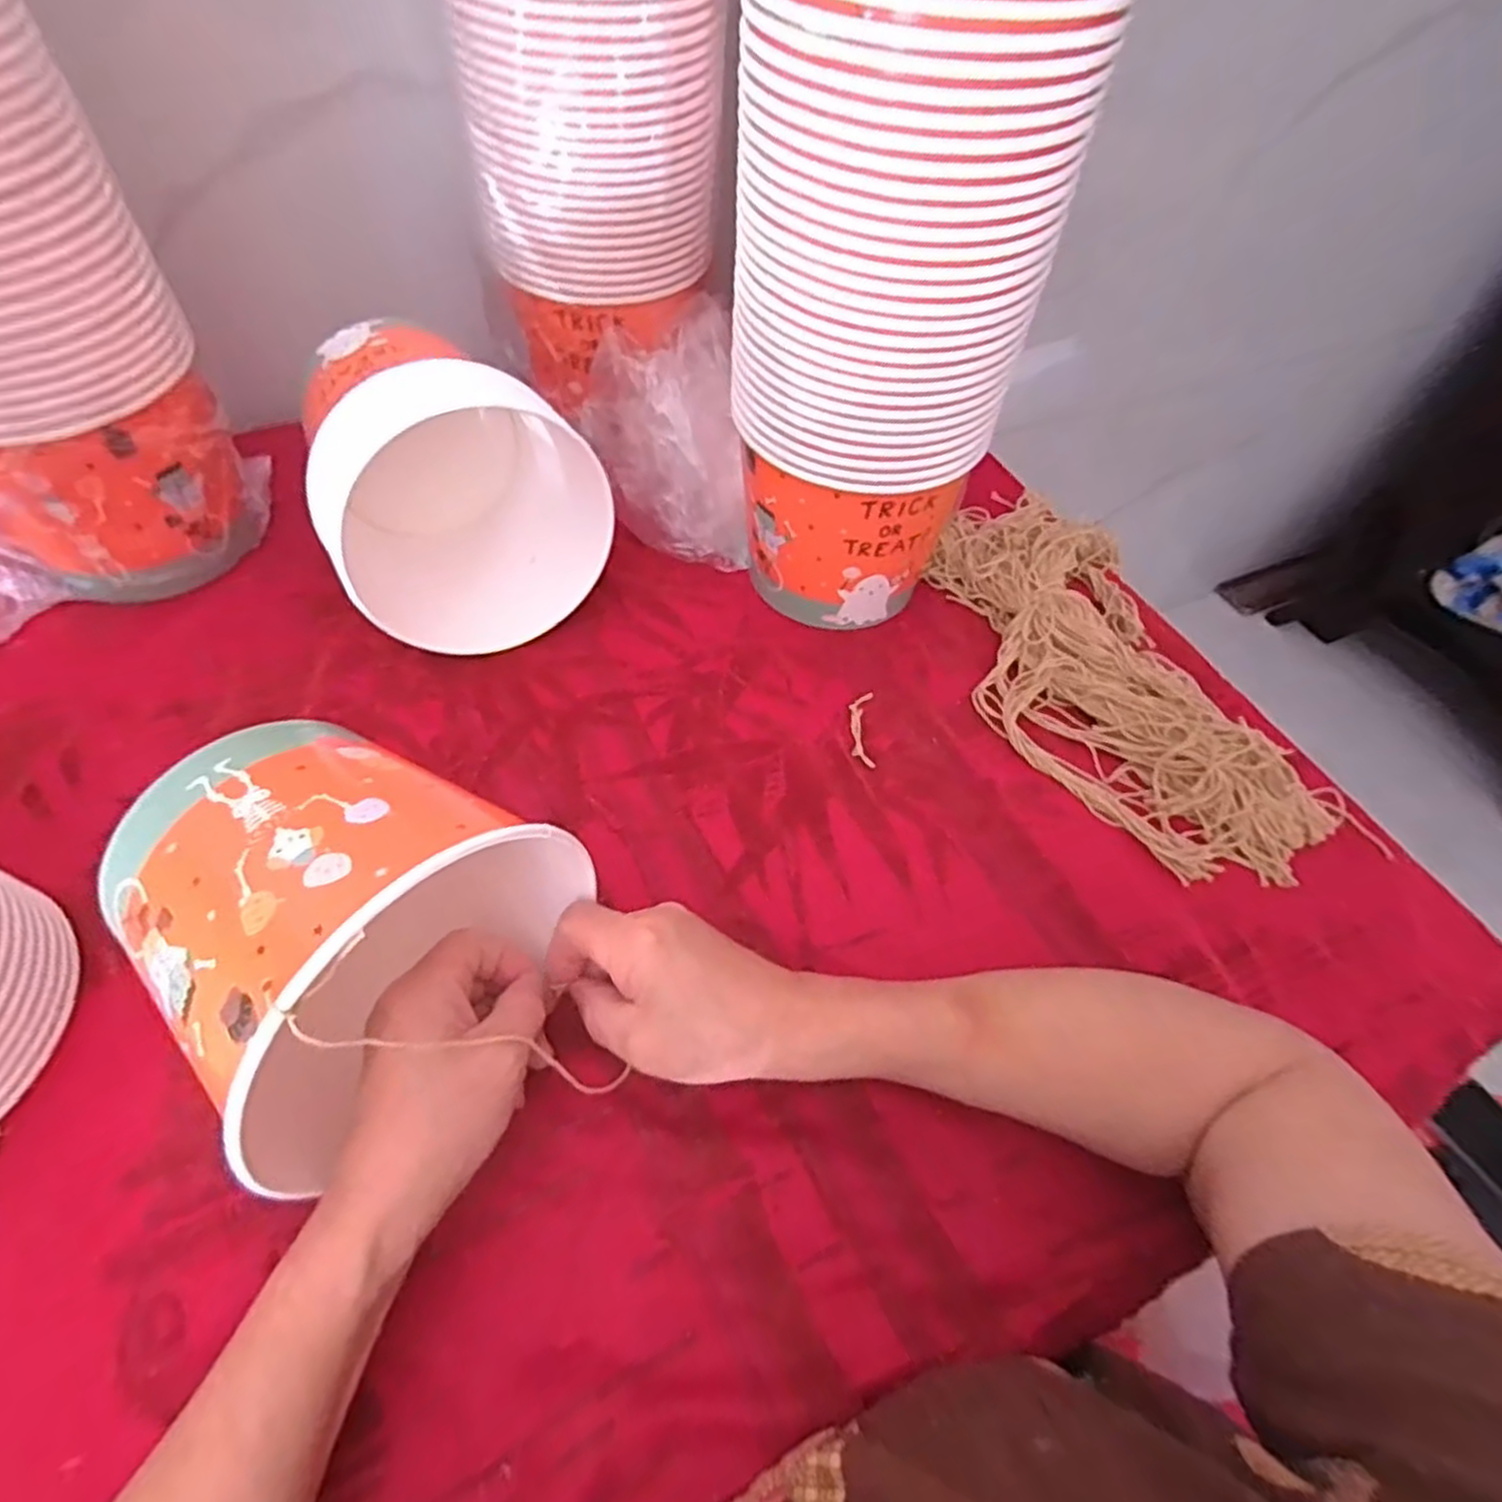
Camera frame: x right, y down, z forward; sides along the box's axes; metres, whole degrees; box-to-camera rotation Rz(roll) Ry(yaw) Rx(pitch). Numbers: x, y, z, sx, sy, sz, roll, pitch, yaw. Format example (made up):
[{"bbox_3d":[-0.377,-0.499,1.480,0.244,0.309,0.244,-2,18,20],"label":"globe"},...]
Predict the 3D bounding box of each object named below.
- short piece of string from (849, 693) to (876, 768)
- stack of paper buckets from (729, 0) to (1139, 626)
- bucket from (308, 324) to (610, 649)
[{"bbox_3d":[0.074,-0.016,0.509,0.015,0.004,0.057,4,55,-1],"label":"short piece of string"},{"bbox_3d":[0.073,-0.227,0.435,0.129,0.360,0.129,-26,61,-20],"label":"stack of paper buckets"},{"bbox_3d":[-0.201,-0.186,0.514,0.164,0.146,0.196,-22,59,-18],"label":"bucket"}]

